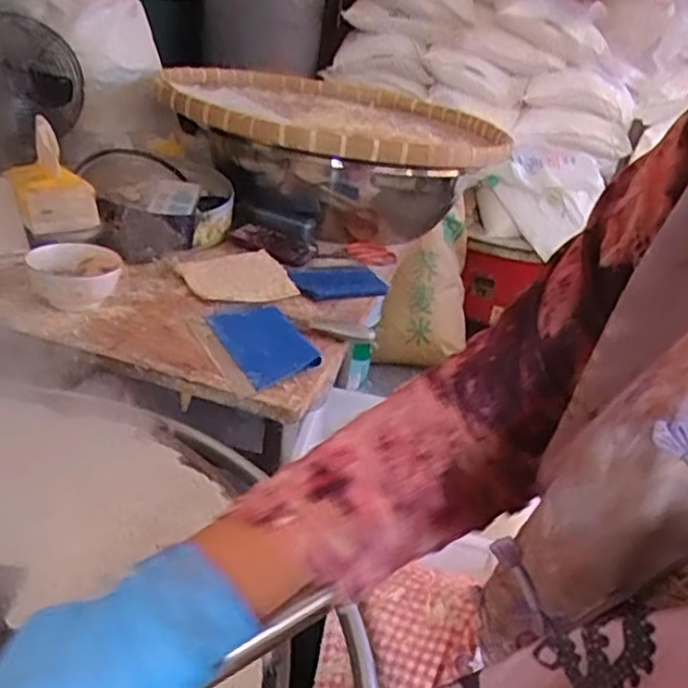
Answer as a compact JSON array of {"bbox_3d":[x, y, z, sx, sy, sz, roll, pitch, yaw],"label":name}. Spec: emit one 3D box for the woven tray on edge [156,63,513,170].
[{"bbox_3d":[-0.007,-0.453,1.339,0.656,0.082,0.659,0,29,-19],"label":"woven tray on edge"}]

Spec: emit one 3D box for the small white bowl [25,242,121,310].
[{"bbox_3d":[-0.369,-0.092,0.936,0.120,0.064,0.111,-7,30,-28],"label":"small white bowl"}]

